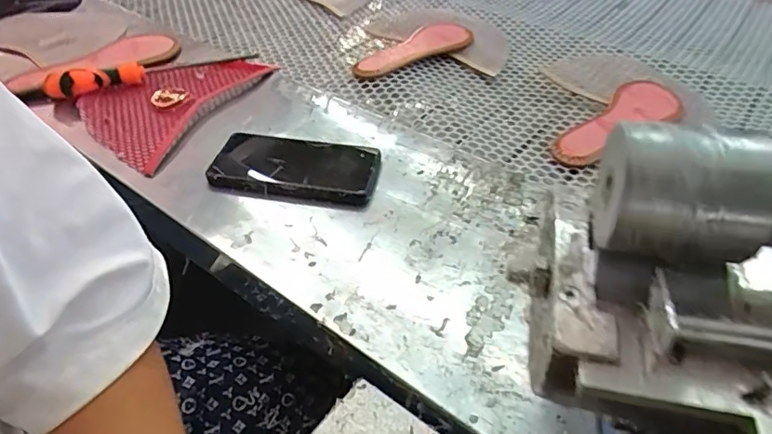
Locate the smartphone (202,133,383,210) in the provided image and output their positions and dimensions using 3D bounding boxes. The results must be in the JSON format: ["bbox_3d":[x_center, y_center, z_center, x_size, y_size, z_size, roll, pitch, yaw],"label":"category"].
[{"bbox_3d":[-0.092,-0.049,0.522,0.165,0.018,0.083,9,45,9],"label":"smartphone"}]

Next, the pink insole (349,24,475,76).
[{"bbox_3d":[0.046,-0.252,0.768,0.223,0.025,0.091,-20,48,-20],"label":"pink insole"}]

